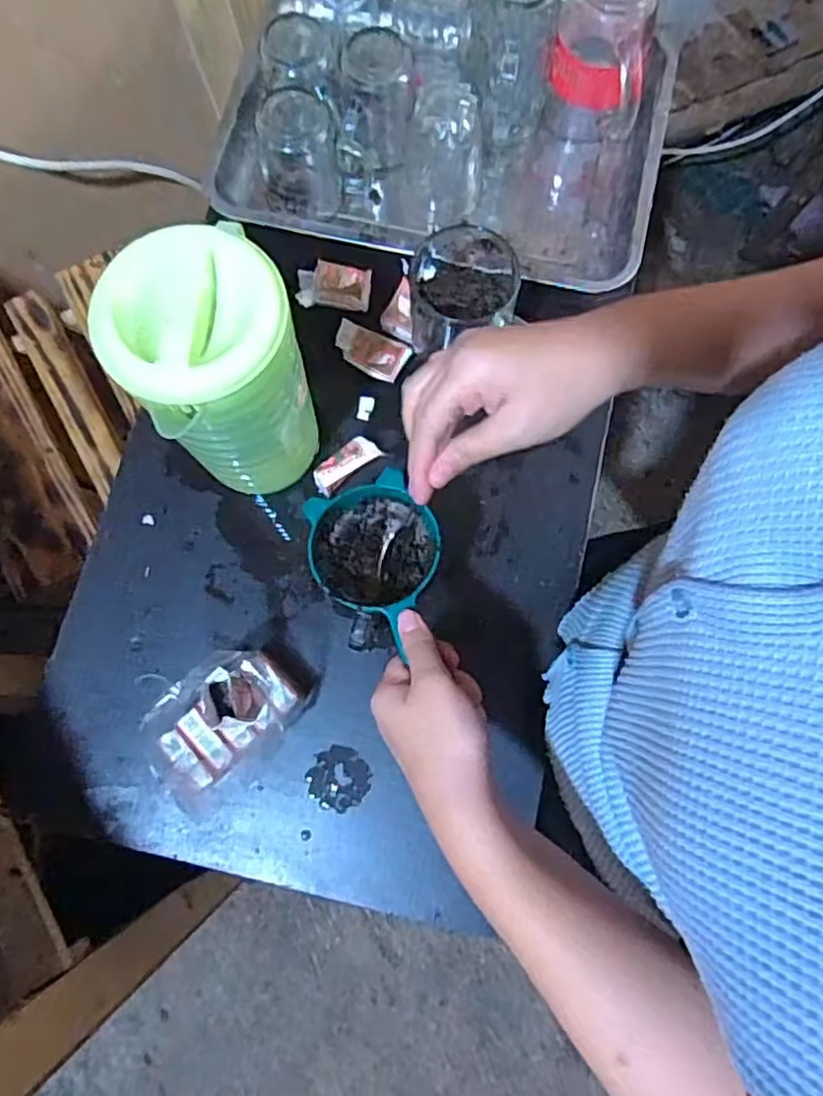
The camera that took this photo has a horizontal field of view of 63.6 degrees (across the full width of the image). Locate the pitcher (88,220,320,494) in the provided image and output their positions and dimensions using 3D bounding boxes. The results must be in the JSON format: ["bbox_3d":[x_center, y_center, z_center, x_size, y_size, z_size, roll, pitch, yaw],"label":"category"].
[{"bbox_3d":[-0.128,-0.114,0.469,0.104,0.202,0.099,0,79,-1],"label":"pitcher"}]

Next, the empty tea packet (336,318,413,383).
[{"bbox_3d":[-0.036,-0.170,0.570,0.063,0.007,0.034,28,88,2],"label":"empty tea packet"}]

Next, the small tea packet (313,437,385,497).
[{"bbox_3d":[-0.054,-0.069,0.539,0.028,0.014,0.062,43,66,7],"label":"small tea packet"}]

